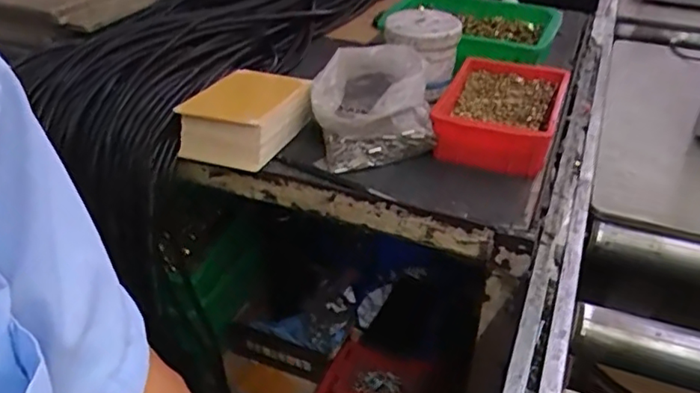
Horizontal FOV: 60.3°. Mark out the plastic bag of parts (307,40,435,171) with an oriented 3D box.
[{"bbox_3d":[0.022,-0.107,0.706,0.131,0.097,0.122,-5,34,-8],"label":"plastic bag of parts"}]

